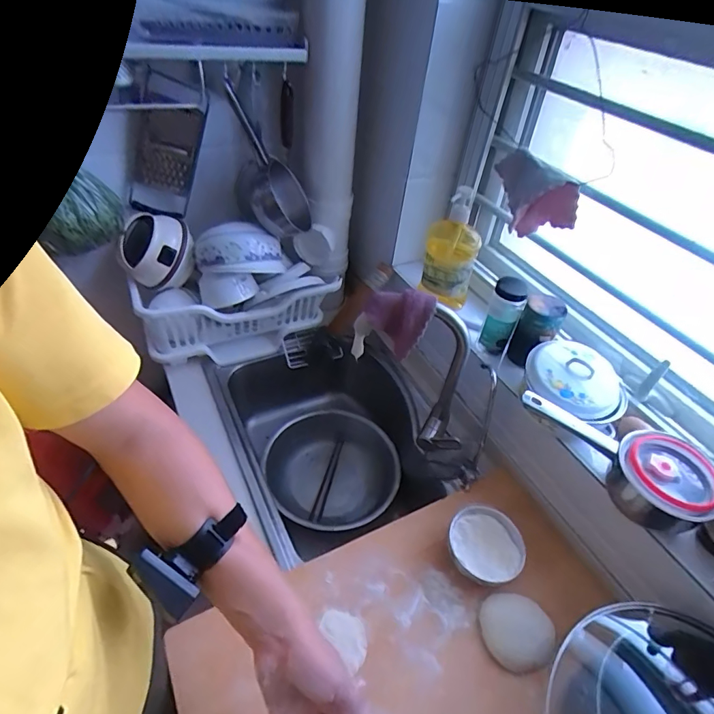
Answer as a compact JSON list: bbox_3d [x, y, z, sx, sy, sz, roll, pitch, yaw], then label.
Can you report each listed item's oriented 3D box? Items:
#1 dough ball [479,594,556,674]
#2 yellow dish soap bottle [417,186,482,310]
[{"bbox_3d":[0.236,0.402,0.646,0.092,0.039,0.098,4,44,-4],"label":"dough ball"},{"bbox_3d":[0.202,-0.230,0.920,0.105,0.244,0.119,12,44,5],"label":"yellow dish soap bottle"}]

